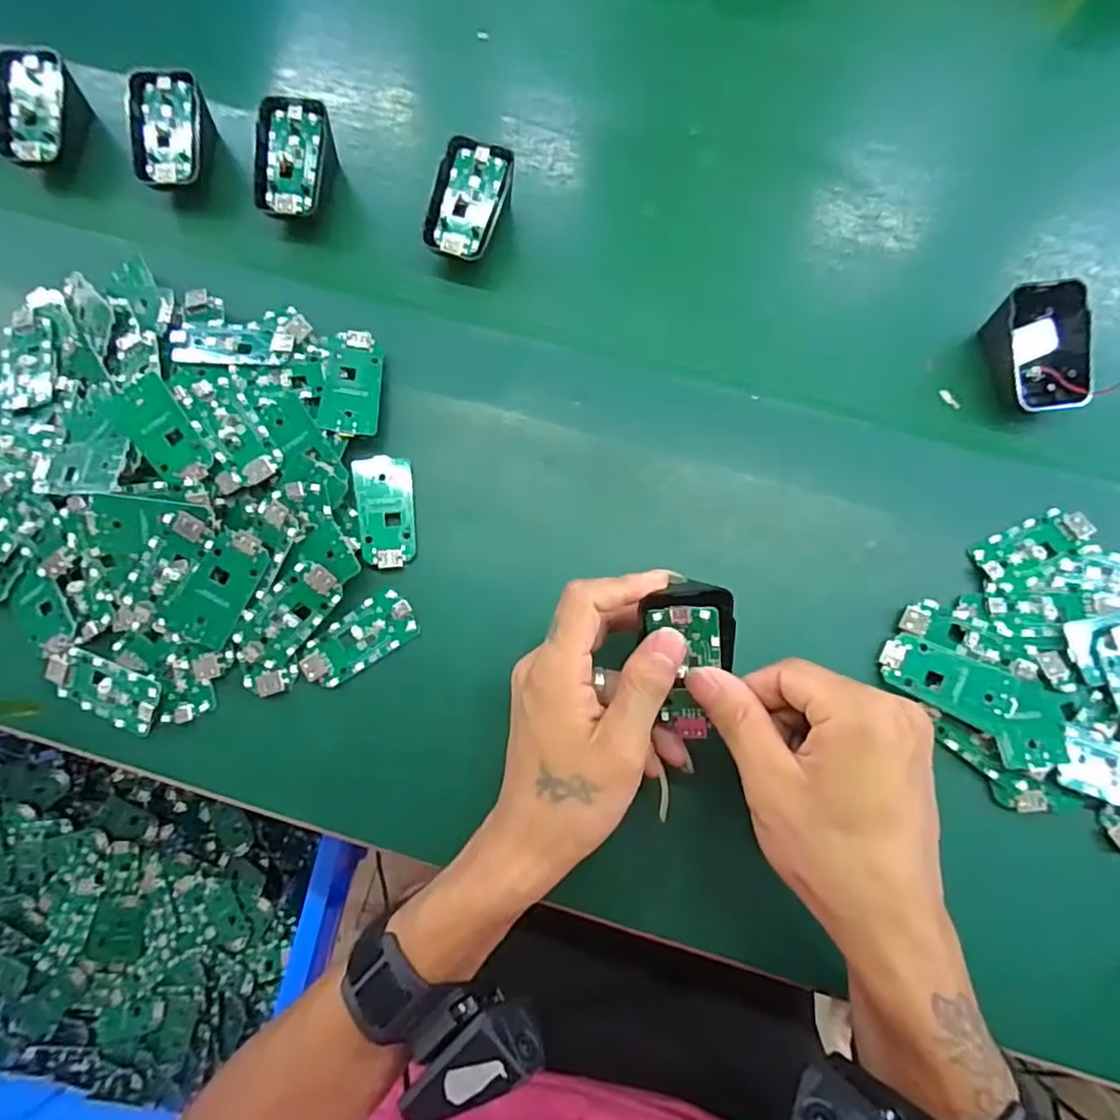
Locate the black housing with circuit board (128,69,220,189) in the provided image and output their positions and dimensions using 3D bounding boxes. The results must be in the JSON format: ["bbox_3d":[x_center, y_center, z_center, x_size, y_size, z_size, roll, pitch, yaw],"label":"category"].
[{"bbox_3d":[-0.253,-0.275,0.409,0.046,0.031,0.071,11,92,-8],"label":"black housing with circuit board"}]

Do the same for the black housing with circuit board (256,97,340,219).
[{"bbox_3d":[-0.168,-0.248,0.398,0.039,0.035,0.069,4,77,1],"label":"black housing with circuit board"}]

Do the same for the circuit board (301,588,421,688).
[{"bbox_3d":[-0.110,0.042,0.341,0.064,0.004,0.031,-32,79,-7],"label":"circuit board"}]

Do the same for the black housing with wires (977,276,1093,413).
[{"bbox_3d":[0.274,-0.117,0.359,0.049,0.042,0.064,-3,77,-1],"label":"black housing with wires"}]

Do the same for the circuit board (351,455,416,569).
[{"bbox_3d":[-0.098,-0.028,0.352,0.031,0.009,0.063,-9,77,-2],"label":"circuit board"}]

